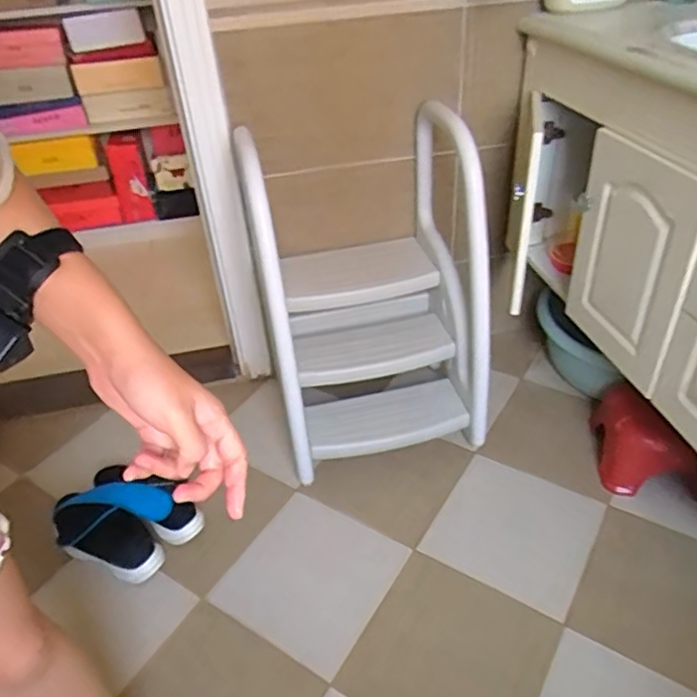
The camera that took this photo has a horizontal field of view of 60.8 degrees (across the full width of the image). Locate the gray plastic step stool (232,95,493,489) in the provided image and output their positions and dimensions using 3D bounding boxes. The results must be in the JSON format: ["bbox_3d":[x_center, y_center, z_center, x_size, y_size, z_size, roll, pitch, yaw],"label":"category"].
[{"bbox_3d":[0.022,-0.117,1.240,0.504,0.585,0.399,-9,38,-7],"label":"gray plastic step stool"}]

